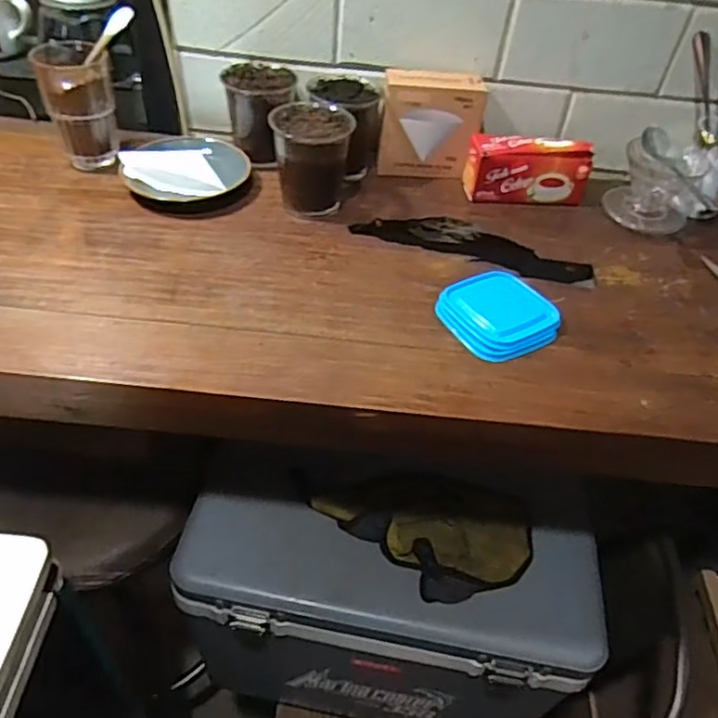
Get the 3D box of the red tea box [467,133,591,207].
[{"bbox_3d":[0.204,-0.227,0.742,0.142,0.077,0.045,4,45,-3],"label":"red tea box"}]

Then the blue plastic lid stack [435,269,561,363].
[{"bbox_3d":[0.138,-0.046,0.603,0.109,0.019,0.102,-22,52,-26],"label":"blue plastic lid stack"}]

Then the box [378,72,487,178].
[{"bbox_3d":[0.088,-0.286,0.761,0.120,0.119,0.057,5,45,-2],"label":"box"}]

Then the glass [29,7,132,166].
[{"bbox_3d":[-0.305,-0.303,0.708,0.109,0.145,0.082,-12,48,-18],"label":"glass"}]

